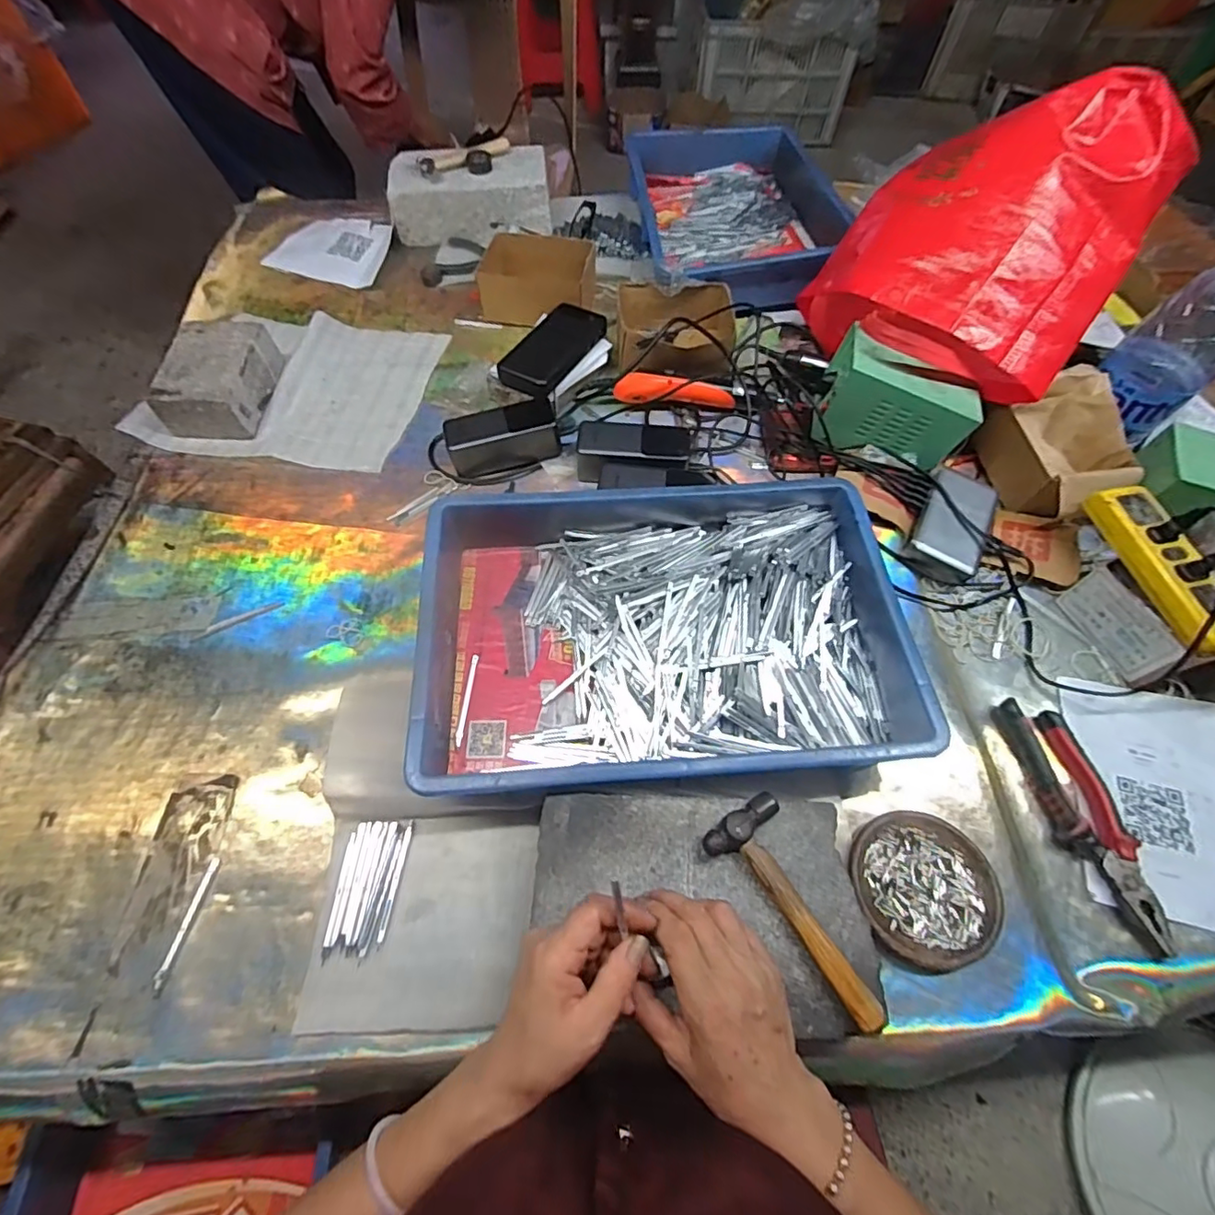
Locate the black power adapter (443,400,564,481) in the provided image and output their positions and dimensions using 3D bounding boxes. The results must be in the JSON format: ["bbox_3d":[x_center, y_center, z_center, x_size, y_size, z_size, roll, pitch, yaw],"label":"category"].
[{"bbox_3d":[-0.125,-0.203,0.683,0.128,0.055,0.056,-13,63,-9],"label":"black power adapter"}]

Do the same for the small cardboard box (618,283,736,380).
[{"bbox_3d":[0.087,-0.368,0.749,0.152,0.078,0.142,3,61,0],"label":"small cardboard box"}]

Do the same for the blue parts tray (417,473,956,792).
[{"bbox_3d":[0.049,0.020,0.549,0.437,0.078,0.297,-3,61,-4],"label":"blue parts tray"}]

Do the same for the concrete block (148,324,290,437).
[{"bbox_3d":[-0.492,-0.291,0.719,0.102,0.060,0.156,2,61,-1],"label":"concrete block"}]

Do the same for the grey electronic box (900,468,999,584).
[{"bbox_3d":[0.393,-0.095,0.648,0.073,0.040,0.129,27,64,12],"label":"grey electronic box"}]

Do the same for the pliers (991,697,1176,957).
[{"bbox_3d":[0.429,0.184,0.509,0.060,0.016,0.209,-10,62,-7],"label":"pliers"}]

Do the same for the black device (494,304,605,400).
[{"bbox_3d":[-0.070,-0.335,0.729,0.074,0.026,0.155,30,65,14],"label":"black device"}]

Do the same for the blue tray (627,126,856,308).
[{"bbox_3d":[0.201,-0.626,0.901,0.299,0.084,0.444,-5,62,-5],"label":"blue tray"}]

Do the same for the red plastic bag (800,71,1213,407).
[{"bbox_3d":[0.417,-0.402,0.631,0.320,0.207,0.258,20,63,9],"label":"red plastic bag"}]

